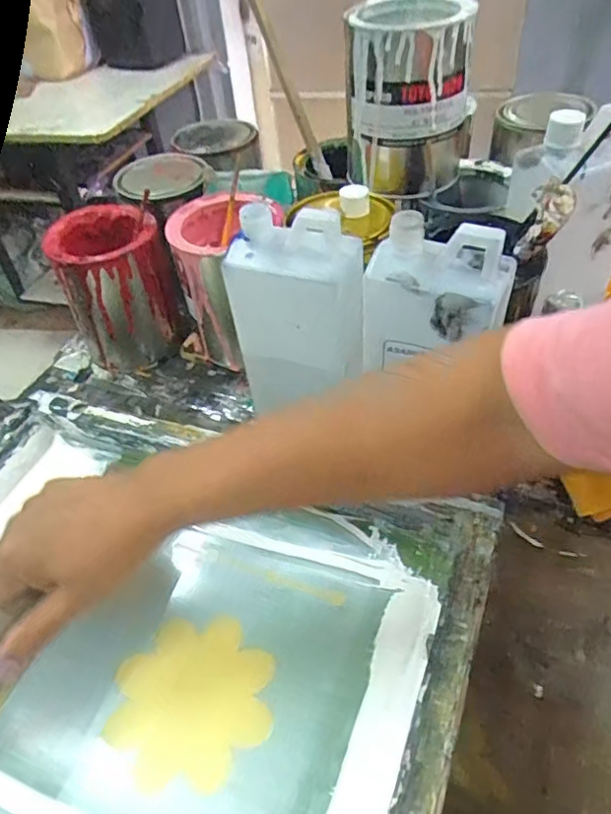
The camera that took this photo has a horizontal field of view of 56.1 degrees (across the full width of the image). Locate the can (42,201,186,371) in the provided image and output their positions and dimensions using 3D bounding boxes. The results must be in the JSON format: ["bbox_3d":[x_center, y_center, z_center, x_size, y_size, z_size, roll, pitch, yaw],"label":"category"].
[{"bbox_3d":[-0.194,-0.119,0.611,0.105,0.149,0.095,-19,47,-12],"label":"can"}]

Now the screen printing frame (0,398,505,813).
[{"bbox_3d":[-0.118,0.159,0.394,0.431,0.065,0.340,13,46,18],"label":"screen printing frame"}]

